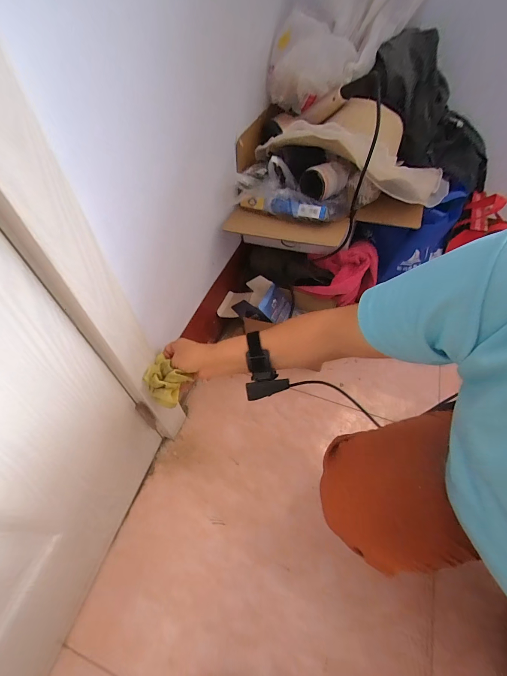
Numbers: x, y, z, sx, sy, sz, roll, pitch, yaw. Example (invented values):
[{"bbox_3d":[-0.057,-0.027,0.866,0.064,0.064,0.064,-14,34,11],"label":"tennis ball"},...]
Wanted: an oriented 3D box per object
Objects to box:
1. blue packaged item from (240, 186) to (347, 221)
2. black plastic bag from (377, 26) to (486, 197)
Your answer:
[{"bbox_3d":[0.078,-0.279,0.635,0.224,0.050,0.059,21,58,13],"label":"blue packaged item"},{"bbox_3d":[0.407,-0.469,0.682,0.403,0.144,0.123,28,48,-30],"label":"black plastic bag"}]

